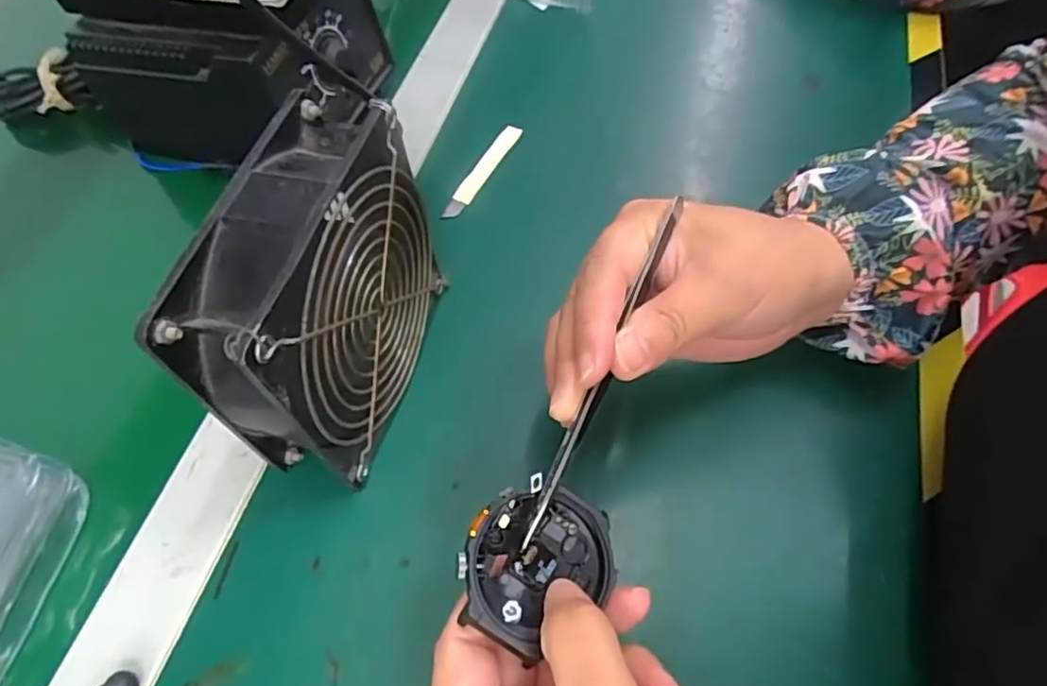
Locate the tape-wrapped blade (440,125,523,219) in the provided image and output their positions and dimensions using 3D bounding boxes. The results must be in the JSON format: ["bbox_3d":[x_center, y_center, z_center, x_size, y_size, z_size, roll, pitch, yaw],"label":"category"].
[{"bbox_3d":[-0.026,-0.105,0.382,0.011,0.006,0.083,24,64,16],"label":"tape-wrapped blade"}]

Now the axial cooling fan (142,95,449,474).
[{"bbox_3d":[-0.079,-0.018,0.262,0.049,0.120,0.128,10,61,10],"label":"axial cooling fan"}]

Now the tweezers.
[{"bbox_3d":[0.029,0.006,0.216,0.006,0.008,0.135,22,76,16],"label":"tweezers"}]

